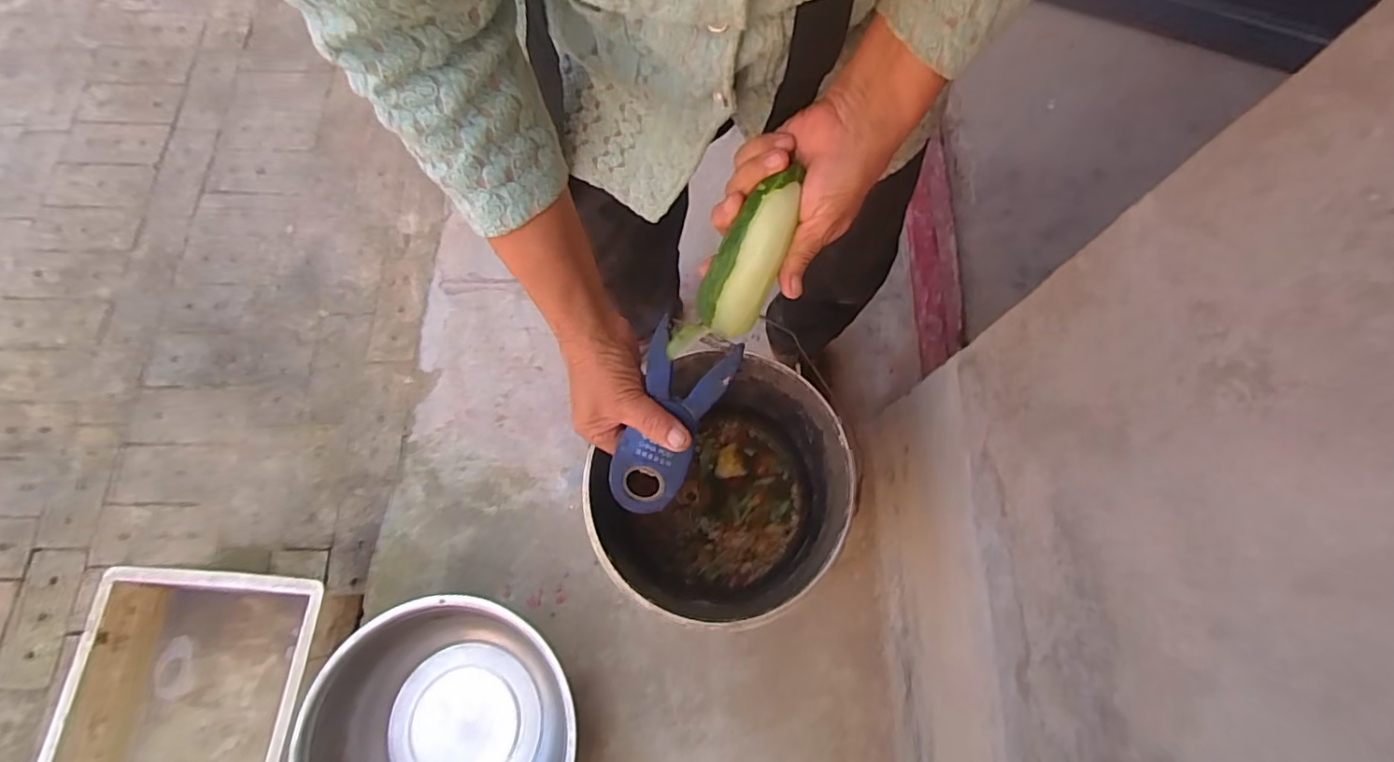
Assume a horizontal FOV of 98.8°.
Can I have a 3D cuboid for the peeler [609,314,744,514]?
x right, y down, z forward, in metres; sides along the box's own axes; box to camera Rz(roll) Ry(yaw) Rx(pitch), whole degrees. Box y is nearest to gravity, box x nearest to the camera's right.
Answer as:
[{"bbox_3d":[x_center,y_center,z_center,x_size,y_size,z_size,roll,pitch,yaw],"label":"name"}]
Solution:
[{"bbox_3d":[-0.023,0.029,0.430,0.061,0.010,0.136,26,97,8],"label":"peeler"}]

